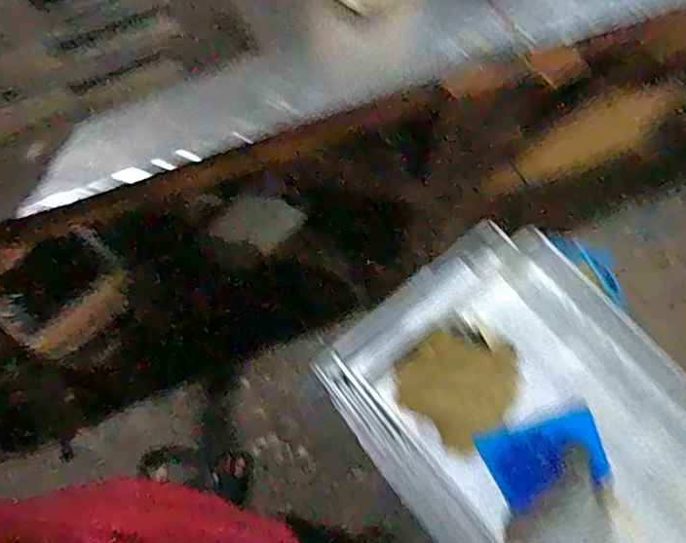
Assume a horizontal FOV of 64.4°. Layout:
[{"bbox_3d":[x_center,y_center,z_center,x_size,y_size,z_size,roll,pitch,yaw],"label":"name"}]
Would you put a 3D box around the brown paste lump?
[{"bbox_3d":[0.180,0.167,0.839,0.168,0.041,0.157,-40,75,-16],"label":"brown paste lump"}]

